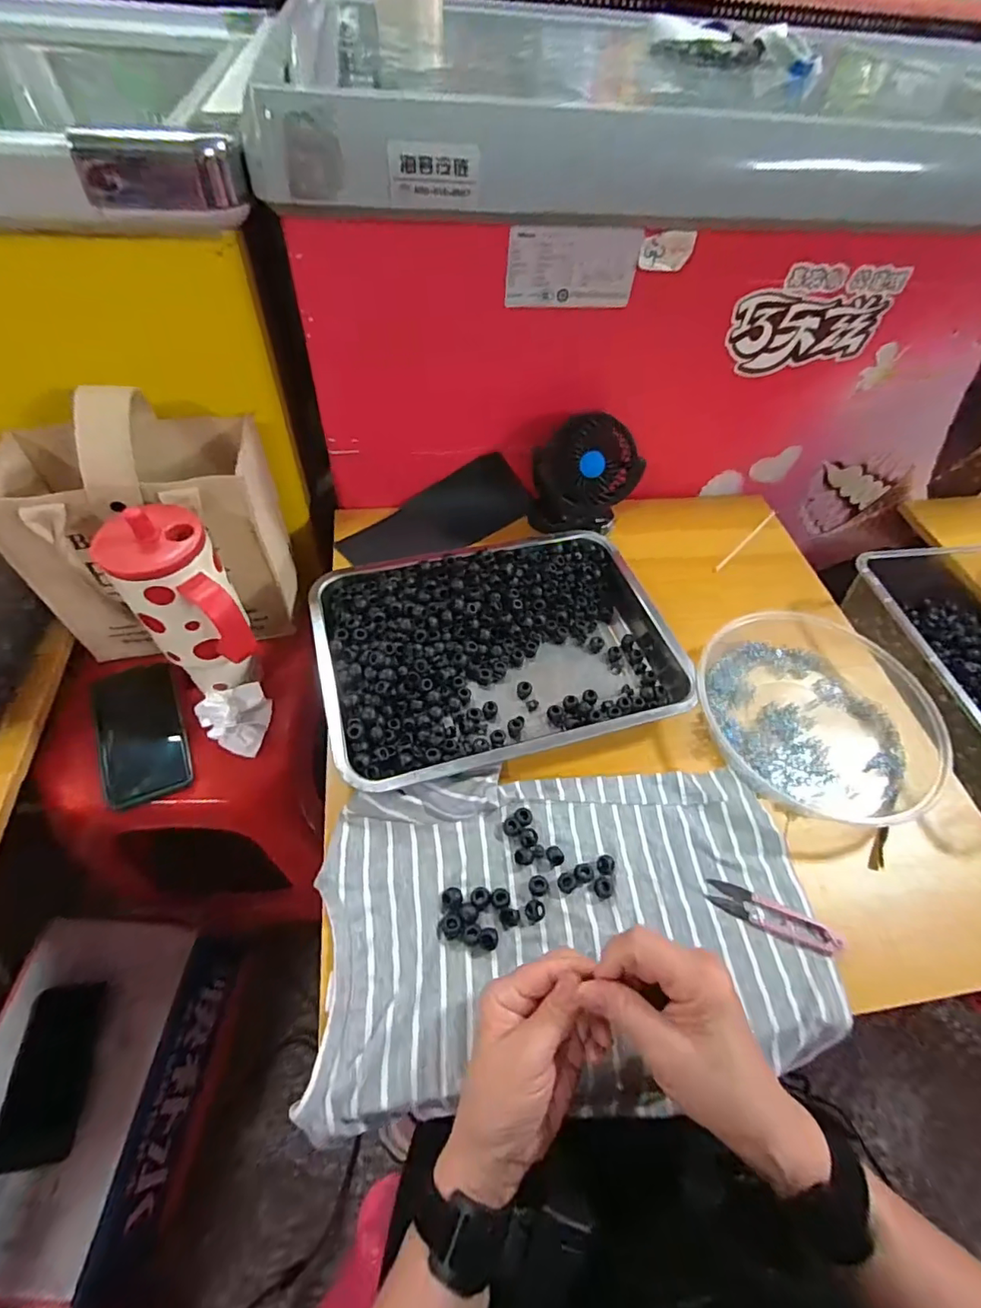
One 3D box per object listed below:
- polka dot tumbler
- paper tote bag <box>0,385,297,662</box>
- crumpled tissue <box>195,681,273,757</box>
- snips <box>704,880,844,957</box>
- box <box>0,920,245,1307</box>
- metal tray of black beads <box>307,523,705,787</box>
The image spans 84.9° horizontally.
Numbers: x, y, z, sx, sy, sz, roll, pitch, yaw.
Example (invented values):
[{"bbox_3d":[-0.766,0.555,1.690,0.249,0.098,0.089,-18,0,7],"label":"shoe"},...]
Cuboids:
[{"bbox_3d":[-0.273,-0.028,0.505,0.082,0.191,0.104,-32,63,-24],"label":"polka dot tumbler"},{"bbox_3d":[-0.355,-0.142,0.562,0.239,0.258,0.144,-7,56,-10],"label":"paper tote bag"},{"bbox_3d":[-0.267,0.069,0.575,0.069,0.036,0.081,-37,66,-26],"label":"crumpled tissue"},{"bbox_3d":[0.224,0.207,0.426,0.096,0.013,0.025,22,56,10],"label":"snips"},{"bbox_3d":[-0.470,0.528,0.652,0.208,0.180,0.329,5,55,-2],"label":"box"},{"bbox_3d":[0.007,-0.010,0.543,0.344,0.040,0.256,-11,57,-13],"label":"metal tray of black beads"}]

